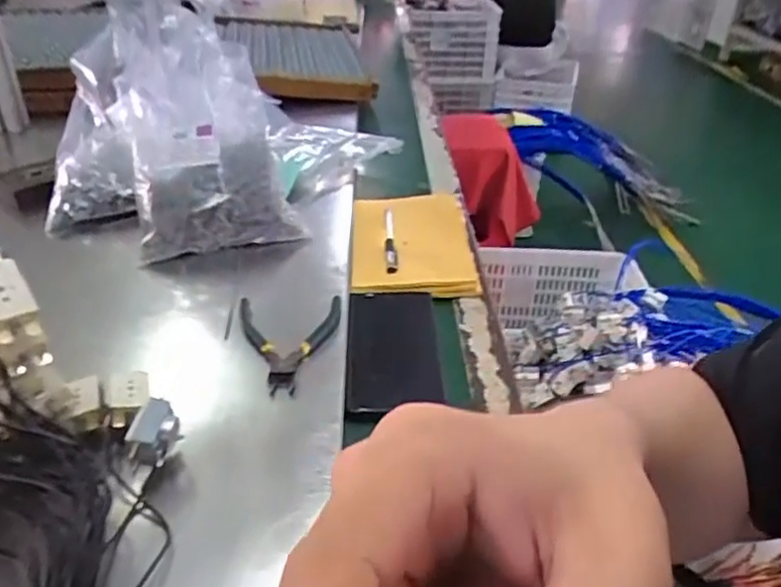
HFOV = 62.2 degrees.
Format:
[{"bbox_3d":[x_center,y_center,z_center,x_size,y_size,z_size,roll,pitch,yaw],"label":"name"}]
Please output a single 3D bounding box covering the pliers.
[{"bbox_3d":[-0.078,0.039,0.530,0.086,0.012,0.115,-4,34,-10],"label":"pliers"}]

